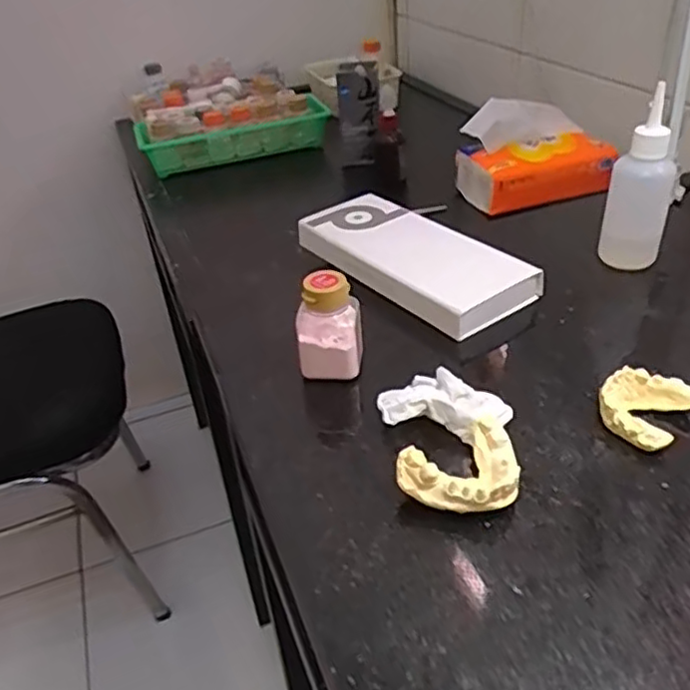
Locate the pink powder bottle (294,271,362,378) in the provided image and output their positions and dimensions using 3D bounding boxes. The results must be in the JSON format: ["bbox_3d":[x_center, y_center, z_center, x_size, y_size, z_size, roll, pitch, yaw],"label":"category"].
[{"bbox_3d":[-0.011,-0.011,0.465,0.040,0.076,0.031,1,36,11],"label":"pink powder bottle"}]

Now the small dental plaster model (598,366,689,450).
[{"bbox_3d":[0.184,0.038,0.412,0.048,0.021,0.055,25,47,37],"label":"small dental plaster model"}]

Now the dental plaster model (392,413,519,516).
[{"bbox_3d":[0.064,0.067,0.381,0.065,0.030,0.058,0,36,10],"label":"dental plaster model"}]

